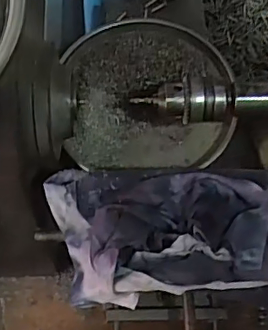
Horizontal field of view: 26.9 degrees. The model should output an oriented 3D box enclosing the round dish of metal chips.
[{"bbox_3d":[0.013,-0.063,0.461,0.132,0.022,0.135,0,68,0],"label":"round dish of metal chips"}]

